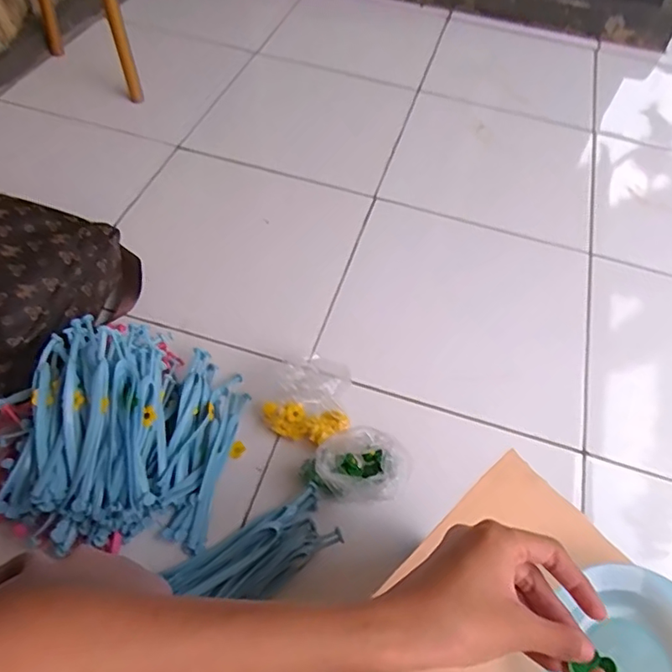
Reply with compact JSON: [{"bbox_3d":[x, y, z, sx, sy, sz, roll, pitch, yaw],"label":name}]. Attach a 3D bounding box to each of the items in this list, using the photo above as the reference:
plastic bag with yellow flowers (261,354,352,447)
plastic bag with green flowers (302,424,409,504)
[{"bbox_3d":[-0.026,0.078,0.714,0.110,0.068,0.114,26,56,13],"label":"plastic bag with yellow flowers"},{"bbox_3d":[0.022,0.157,0.647,0.117,0.069,0.080,20,55,9],"label":"plastic bag with green flowers"}]

